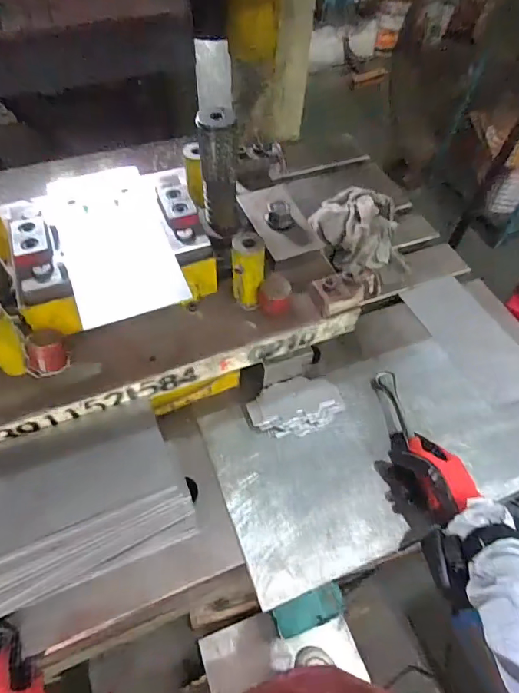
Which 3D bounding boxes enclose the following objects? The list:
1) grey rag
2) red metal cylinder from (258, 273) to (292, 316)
[{"bbox_3d":[0.185,-0.233,0.826,0.176,0.064,0.201,3,55,0],"label":"grey rag"},{"bbox_3d":[0.020,-0.066,0.572,0.041,0.041,0.035,-1,55,-3],"label":"red metal cylinder"}]

